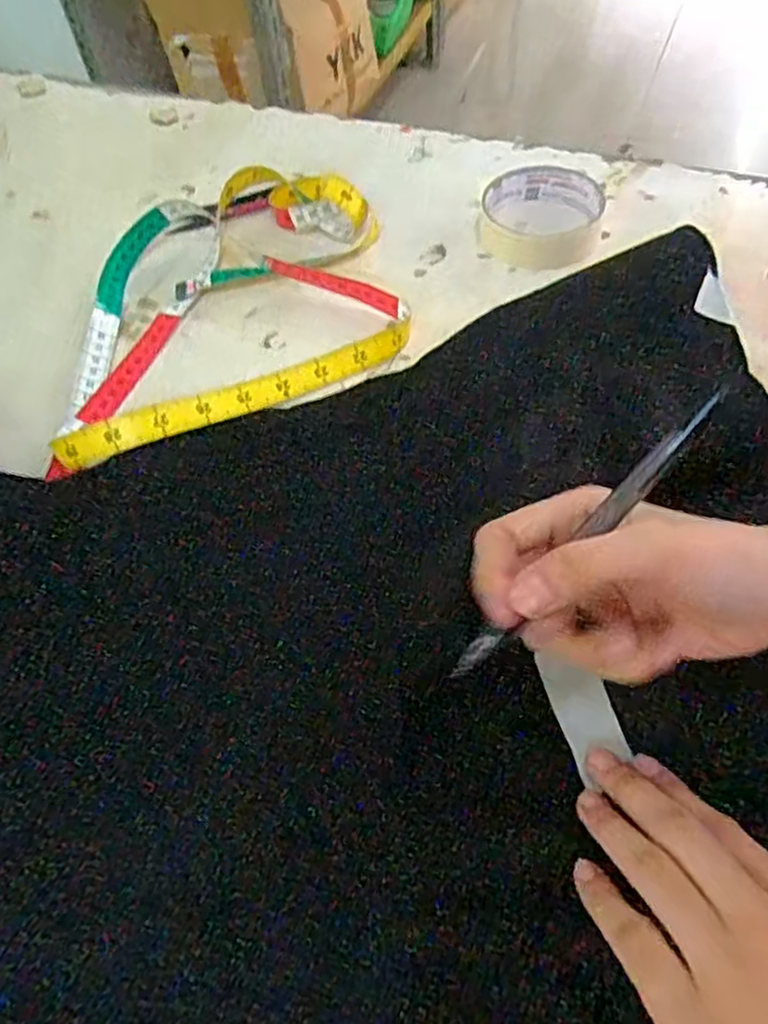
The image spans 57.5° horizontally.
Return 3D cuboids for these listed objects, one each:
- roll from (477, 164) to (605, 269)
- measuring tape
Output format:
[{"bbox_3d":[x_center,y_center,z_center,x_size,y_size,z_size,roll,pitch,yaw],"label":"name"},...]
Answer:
[{"bbox_3d":[0.108,-0.204,0.482,0.081,0.023,0.084,-2,55,3],"label":"roll"},{"bbox_3d":[-0.112,-0.141,0.452,0.245,0.035,0.206,-27,57,-14],"label":"measuring tape"}]

